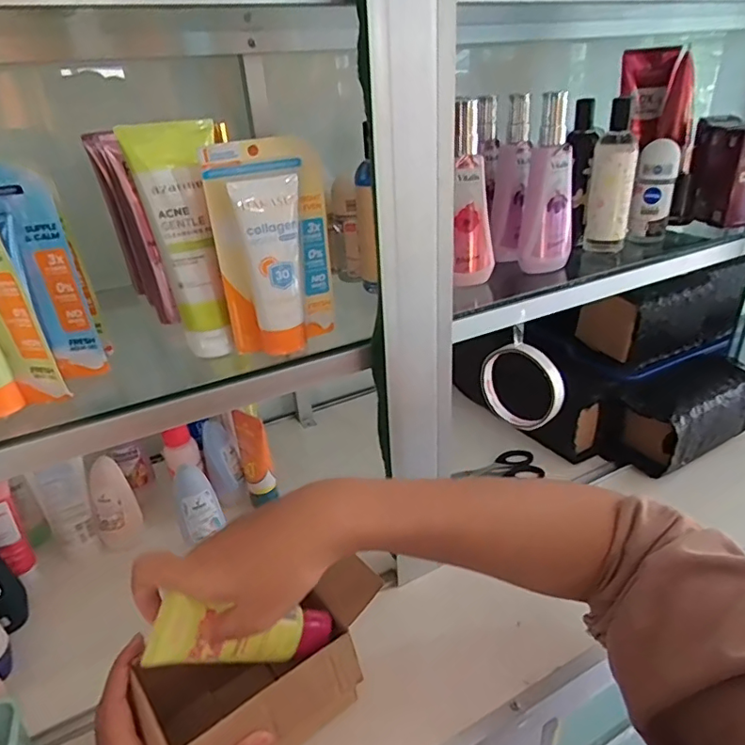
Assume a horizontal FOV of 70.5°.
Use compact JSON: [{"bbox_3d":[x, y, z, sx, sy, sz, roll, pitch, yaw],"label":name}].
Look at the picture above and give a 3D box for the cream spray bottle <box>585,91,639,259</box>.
[{"bbox_3d":[0.247,-0.198,0.542,0.047,0.142,0.031,9,32,20],"label":"cream spray bottle"}]

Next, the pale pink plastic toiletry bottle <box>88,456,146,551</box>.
[{"bbox_3d":[-0.270,0.140,0.551,0.043,0.094,0.038,-24,36,-32],"label":"pale pink plastic toiletry bottle"}]

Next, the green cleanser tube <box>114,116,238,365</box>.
[{"bbox_3d":[-0.131,-0.090,0.374,0.050,0.155,0.037,-5,30,-4],"label":"green cleanser tube"}]

